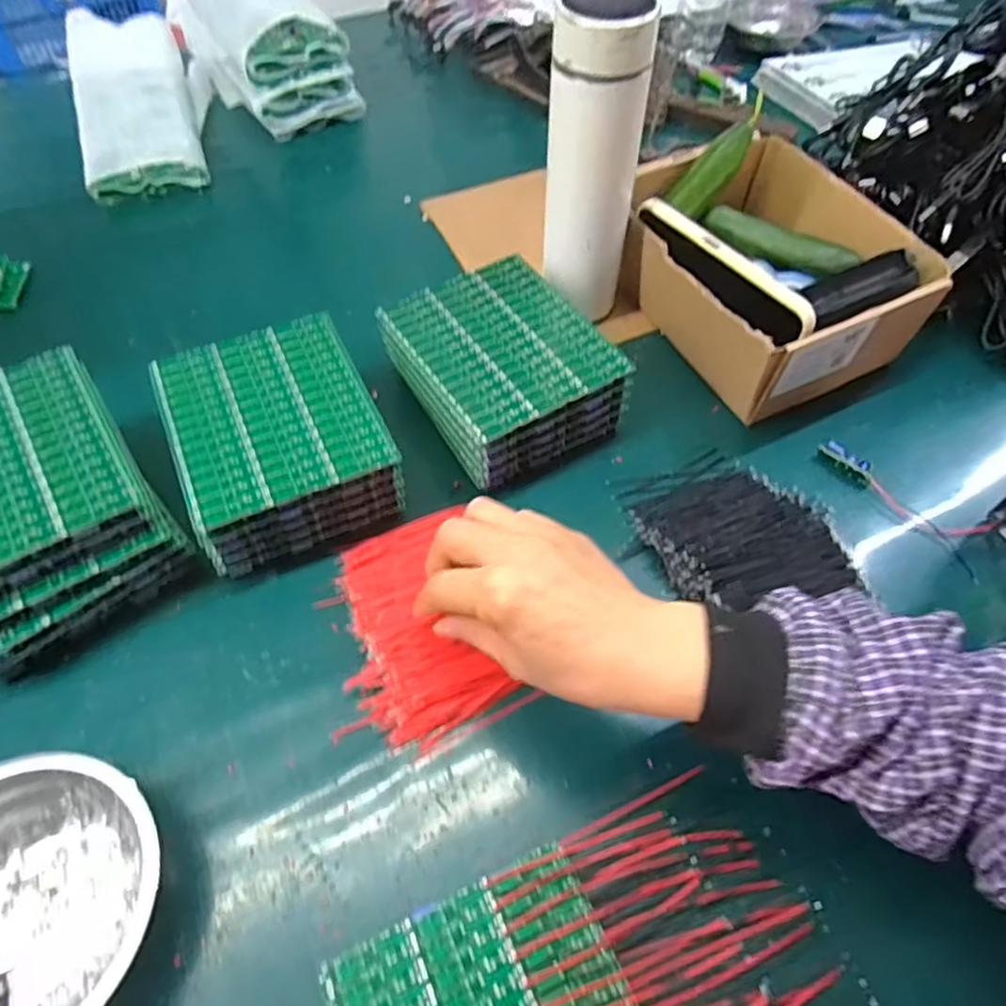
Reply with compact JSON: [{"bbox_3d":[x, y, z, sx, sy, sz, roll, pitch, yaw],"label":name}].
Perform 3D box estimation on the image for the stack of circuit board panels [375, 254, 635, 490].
[{"bbox_3d":[-0.002,-0.100,0.493,0.127,0.066,0.149,-29,59,-19],"label":"stack of circuit board panels"}]

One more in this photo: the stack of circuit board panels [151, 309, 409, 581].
[{"bbox_3d":[-0.153,-0.044,0.454,0.127,0.066,0.148,-21,57,-14],"label":"stack of circuit board panels"}]

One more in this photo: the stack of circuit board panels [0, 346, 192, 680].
[{"bbox_3d":[-0.289,-0.001,0.404,0.131,0.075,0.164,-31,60,-20],"label":"stack of circuit board panels"}]

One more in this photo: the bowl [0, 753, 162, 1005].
[{"bbox_3d":[-0.223,0.188,0.302,0.124,0.045,0.122,0,54,1],"label":"bowl"}]

